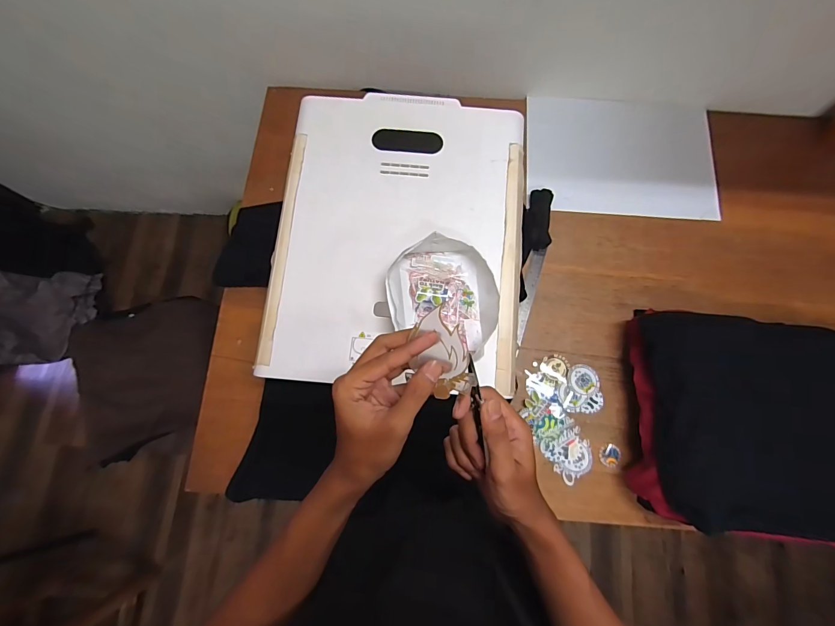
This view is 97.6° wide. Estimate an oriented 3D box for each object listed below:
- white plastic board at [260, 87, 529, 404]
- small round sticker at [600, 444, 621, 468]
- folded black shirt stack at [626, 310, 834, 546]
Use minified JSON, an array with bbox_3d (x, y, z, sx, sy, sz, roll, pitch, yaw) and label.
[{"bbox_3d":[-0.027,-0.137,0.602,0.400,0.036,0.493,5,75,1],"label":"white plastic board"},{"bbox_3d":[0.359,0.265,0.679,0.039,0.004,0.040,0,77,-1],"label":"small round sticker"},{"bbox_3d":[0.667,0.197,0.639,0.575,0.098,0.375,10,77,1],"label":"folded black shirt stack"}]

